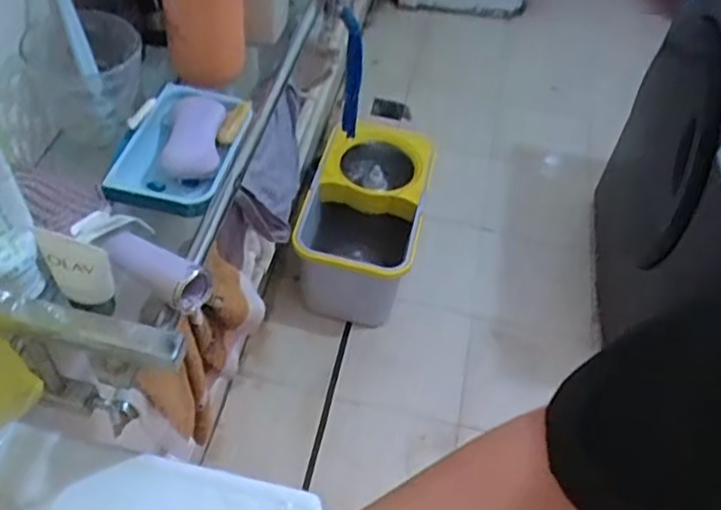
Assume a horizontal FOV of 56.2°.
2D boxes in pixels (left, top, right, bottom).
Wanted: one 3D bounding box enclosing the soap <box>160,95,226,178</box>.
[{"bbox_3d":[-0.134,-0.096,0.545,0.045,0.019,0.074,5,50,-2],"label":"soap"}]

